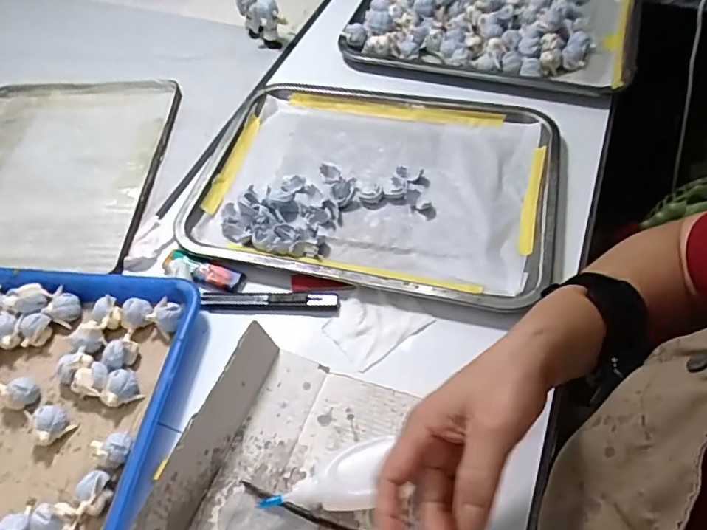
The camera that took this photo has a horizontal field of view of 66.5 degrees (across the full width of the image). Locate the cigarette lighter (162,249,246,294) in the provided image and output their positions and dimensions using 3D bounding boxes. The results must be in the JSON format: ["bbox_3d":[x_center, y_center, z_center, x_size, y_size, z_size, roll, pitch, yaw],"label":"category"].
[{"bbox_3d":[-0.143,0.003,0.503,0.080,0.007,0.023,17,57,16],"label":"cigarette lighter"}]

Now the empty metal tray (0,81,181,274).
[{"bbox_3d":[-0.334,-0.100,0.582,0.240,0.024,0.276,2,54,5],"label":"empty metal tray"}]

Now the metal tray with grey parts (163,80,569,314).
[{"bbox_3d":[0.018,-0.087,0.545,0.354,0.036,0.246,11,56,12],"label":"metal tray with grey parts"}]

